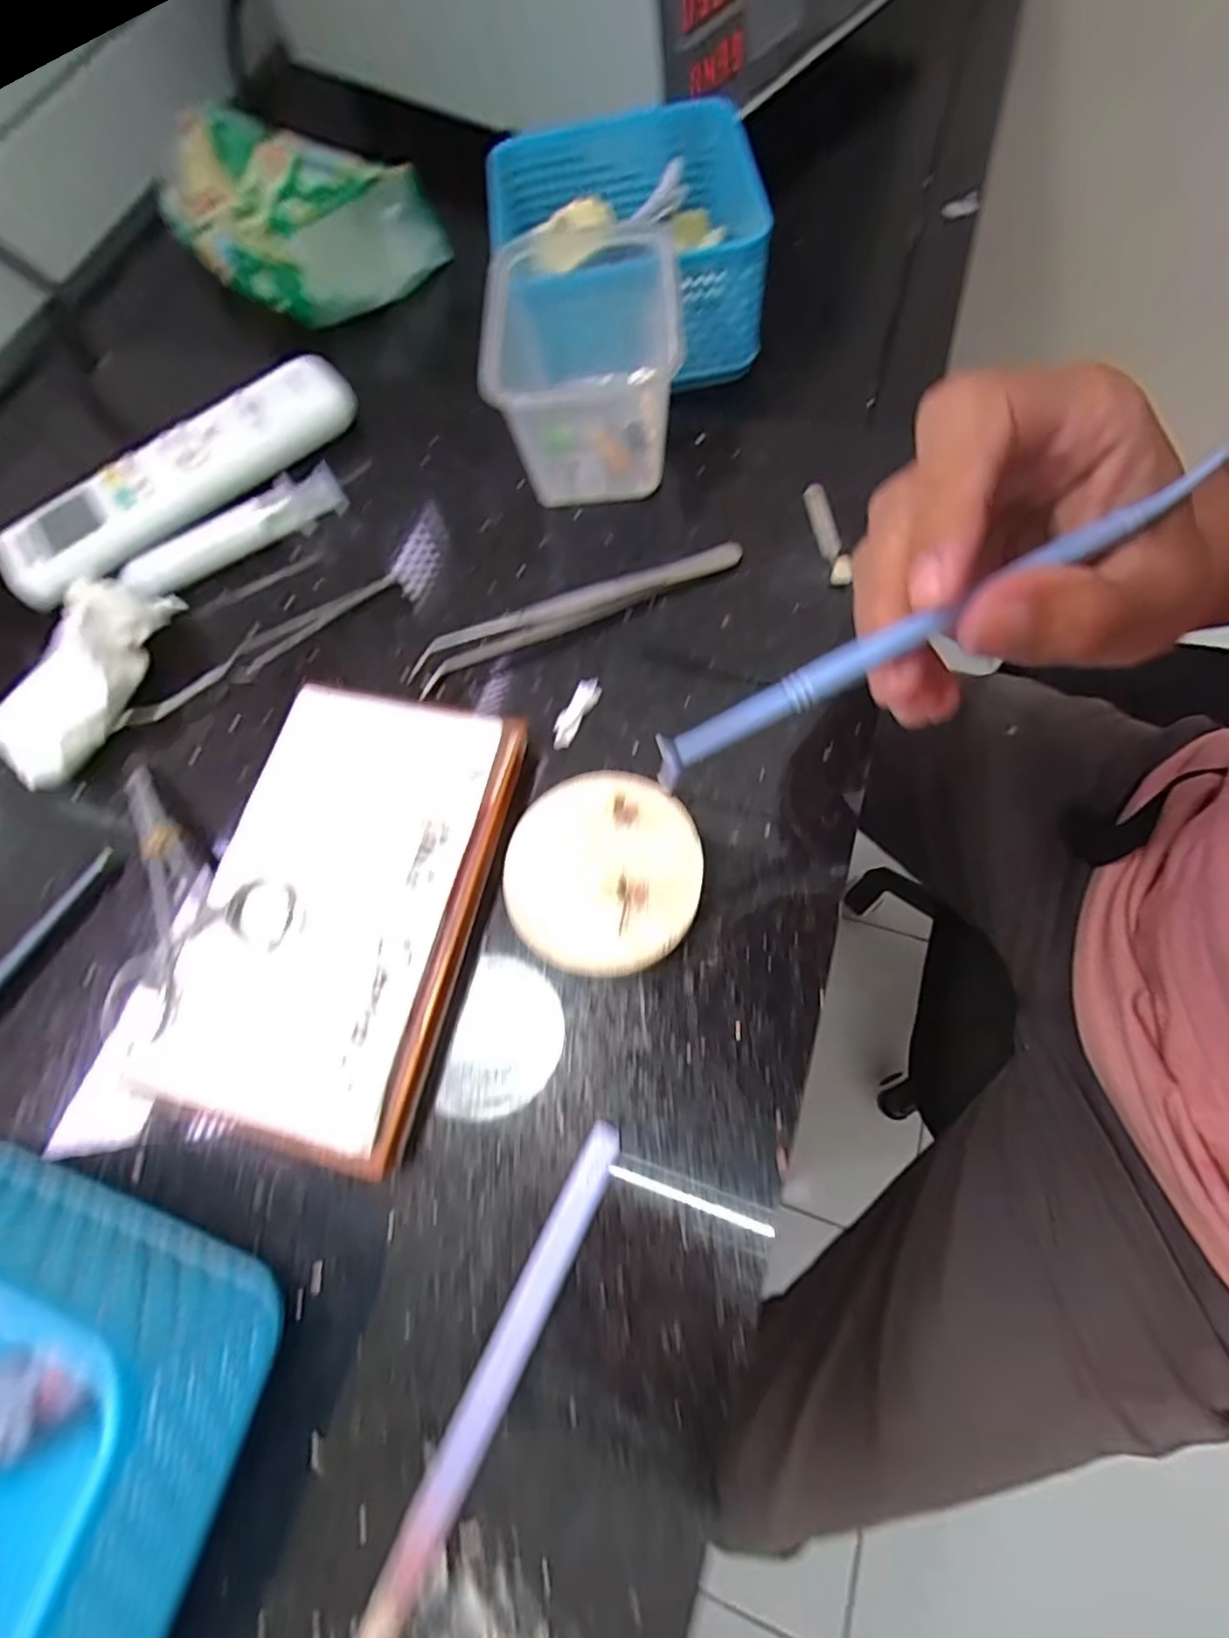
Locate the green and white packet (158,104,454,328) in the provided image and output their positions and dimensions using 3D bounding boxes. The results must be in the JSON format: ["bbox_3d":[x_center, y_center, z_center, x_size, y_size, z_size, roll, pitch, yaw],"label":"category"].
[{"bbox_3d":[-0.213,-0.402,0.405,0.127,0.050,0.191,-38,69,-9],"label":"green and white packet"}]

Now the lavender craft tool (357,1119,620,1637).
[{"bbox_3d":[-0.033,0.157,0.177,0.011,0.005,0.141,24,72,15],"label":"lavender craft tool"}]

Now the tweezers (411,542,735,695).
[{"bbox_3d":[-0.016,-0.088,0.264,0.146,0.013,0.012,-24,67,-4],"label":"tweezers"}]

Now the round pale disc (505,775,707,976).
[{"bbox_3d":[-0.004,0.019,0.222,0.065,0.013,0.069,-1,69,3],"label":"round pale disc"}]

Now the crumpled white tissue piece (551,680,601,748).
[{"bbox_3d":[-0.015,-0.043,0.253,0.010,0.004,0.034,21,72,14],"label":"crumpled white tissue piece"}]

